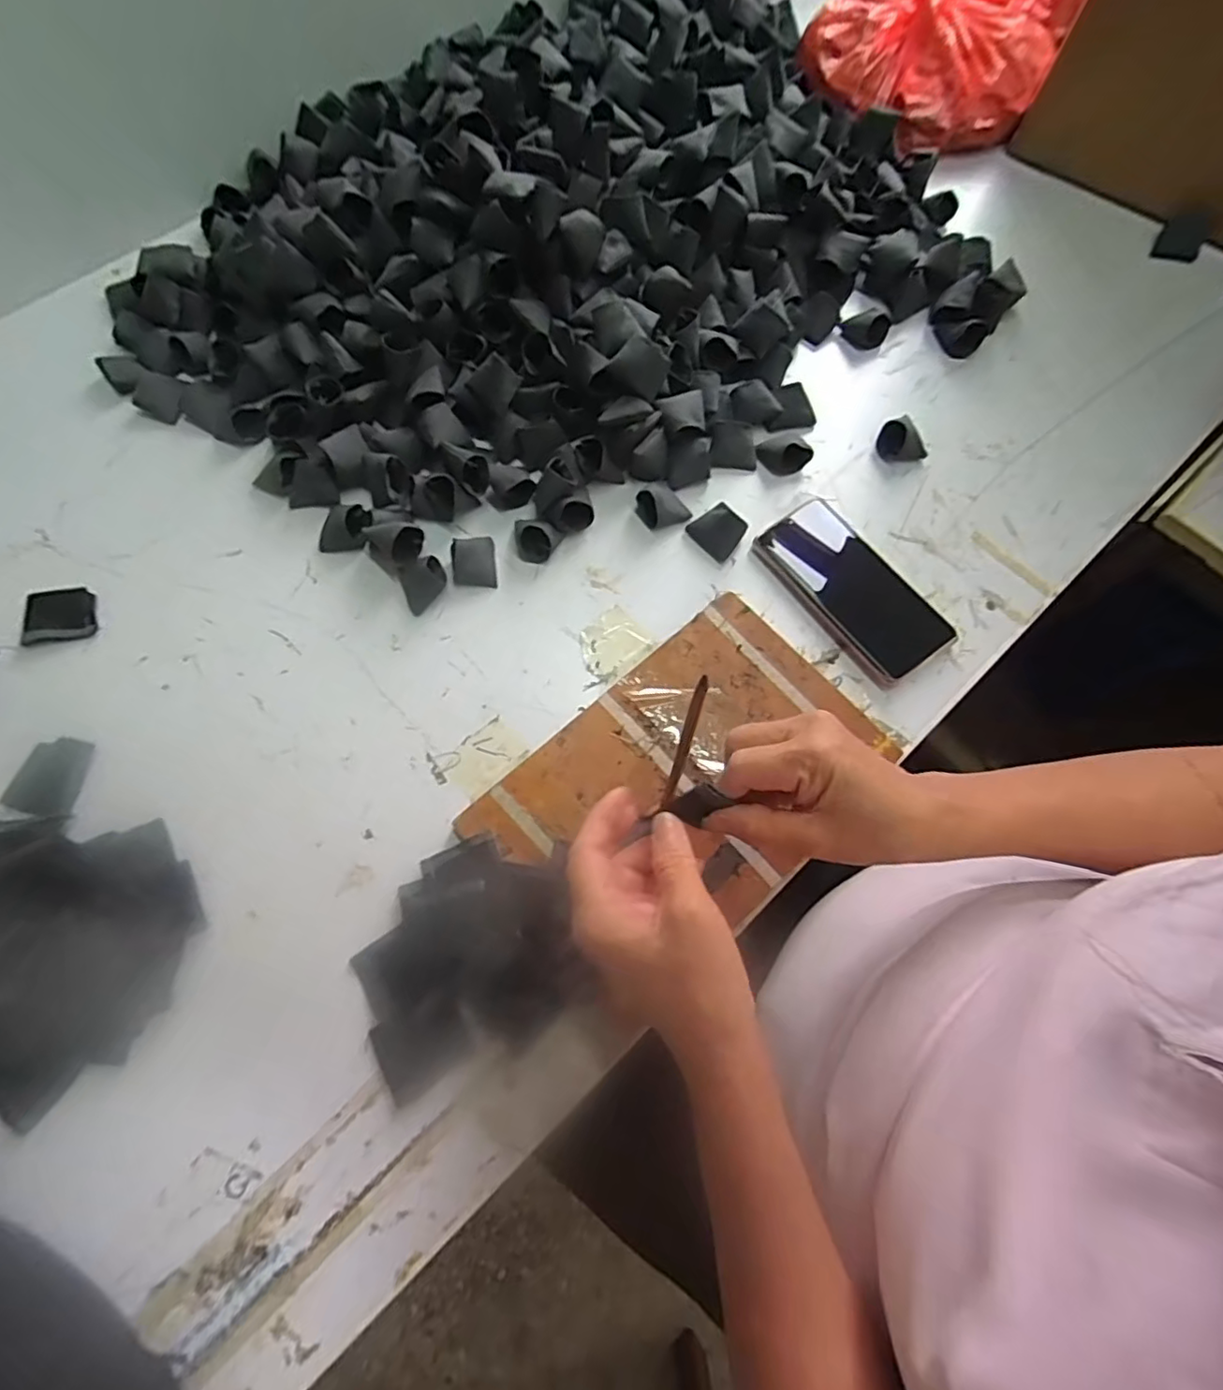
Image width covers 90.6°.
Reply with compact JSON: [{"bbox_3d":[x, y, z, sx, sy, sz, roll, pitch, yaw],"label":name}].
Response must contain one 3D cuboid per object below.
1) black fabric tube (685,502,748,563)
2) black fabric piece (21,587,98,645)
[{"bbox_3d":[0.087,-0.137,0.494,0.041,0.024,0.030,43,77,14],"label":"black fabric tube"},{"bbox_3d":[-0.433,-0.064,0.475,0.054,0.004,0.047,-10,71,-3],"label":"black fabric piece"}]

